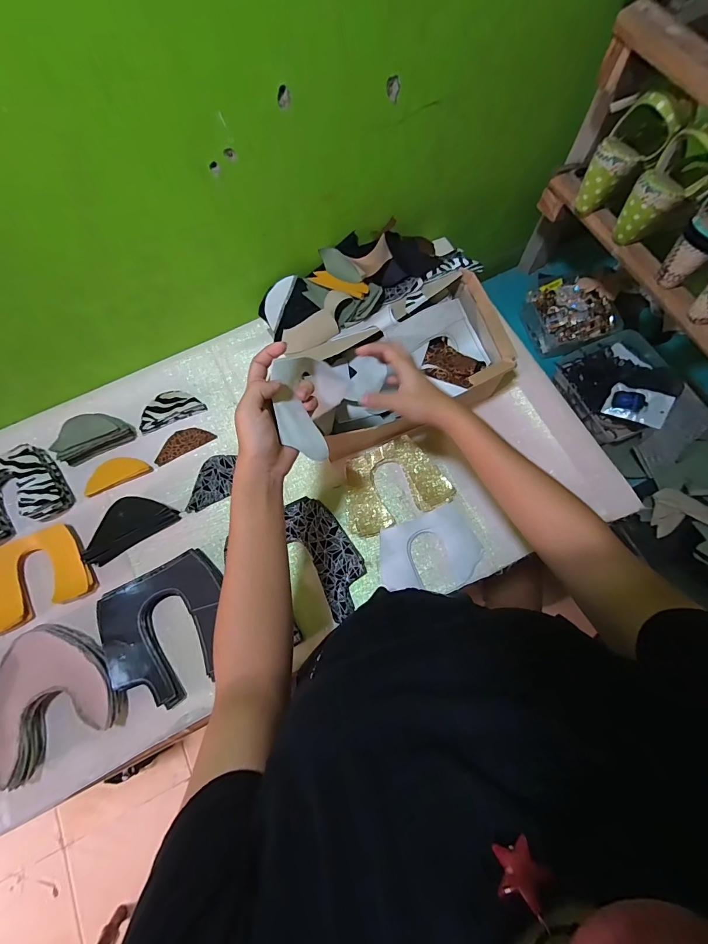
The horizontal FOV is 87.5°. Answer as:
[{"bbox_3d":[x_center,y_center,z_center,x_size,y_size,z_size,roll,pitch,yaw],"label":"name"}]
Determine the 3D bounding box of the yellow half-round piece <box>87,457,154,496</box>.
[{"bbox_3d":[-0.405,0.002,0.624,0.110,0.018,0.041,-21,74,-5],"label":"yellow half-round piece"}]

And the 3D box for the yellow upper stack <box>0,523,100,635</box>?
[{"bbox_3d":[-0.491,0.154,0.569,0.147,0.018,0.131,-26,74,-7],"label":"yellow upper stack"}]

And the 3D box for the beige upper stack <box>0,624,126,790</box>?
[{"bbox_3d":[-0.424,0.305,0.522,0.170,0.057,0.176,-27,74,-7],"label":"beige upper stack"}]

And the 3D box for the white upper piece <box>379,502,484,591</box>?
[{"bbox_3d":[0.116,0.126,0.574,0.158,0.016,0.115,-22,74,-5],"label":"white upper piece"}]

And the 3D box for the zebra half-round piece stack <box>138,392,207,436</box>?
[{"bbox_3d":[-0.329,-0.116,0.658,0.112,0.015,0.057,-25,74,-6],"label":"zebra half-round piece stack"}]

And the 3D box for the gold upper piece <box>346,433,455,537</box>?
[{"bbox_3d":[0.060,0.017,0.597,0.170,0.022,0.127,-23,74,-6],"label":"gold upper piece"}]

